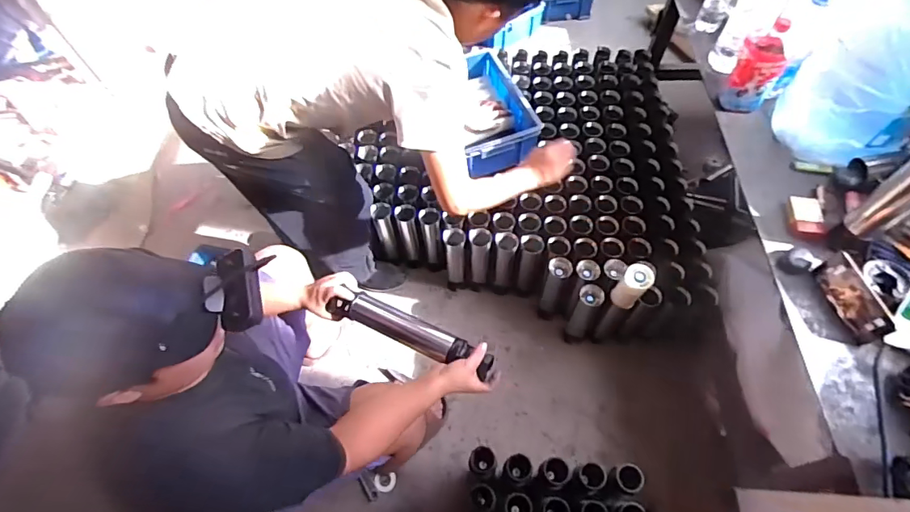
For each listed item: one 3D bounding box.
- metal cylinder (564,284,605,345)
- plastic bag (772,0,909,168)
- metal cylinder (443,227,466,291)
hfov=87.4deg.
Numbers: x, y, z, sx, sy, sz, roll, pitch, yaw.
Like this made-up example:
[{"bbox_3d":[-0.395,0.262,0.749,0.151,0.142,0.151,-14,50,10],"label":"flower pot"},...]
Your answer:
[{"bbox_3d":[0.373,0.184,1.407,0.071,0.317,0.071,24,64,16],"label":"metal cylinder"},{"bbox_3d":[0.882,-0.400,0.948,0.283,0.377,0.262,39,69,22],"label":"plastic bag"},{"bbox_3d":[0.003,0.013,1.505,0.069,0.294,0.063,-7,60,0],"label":"metal cylinder"}]

